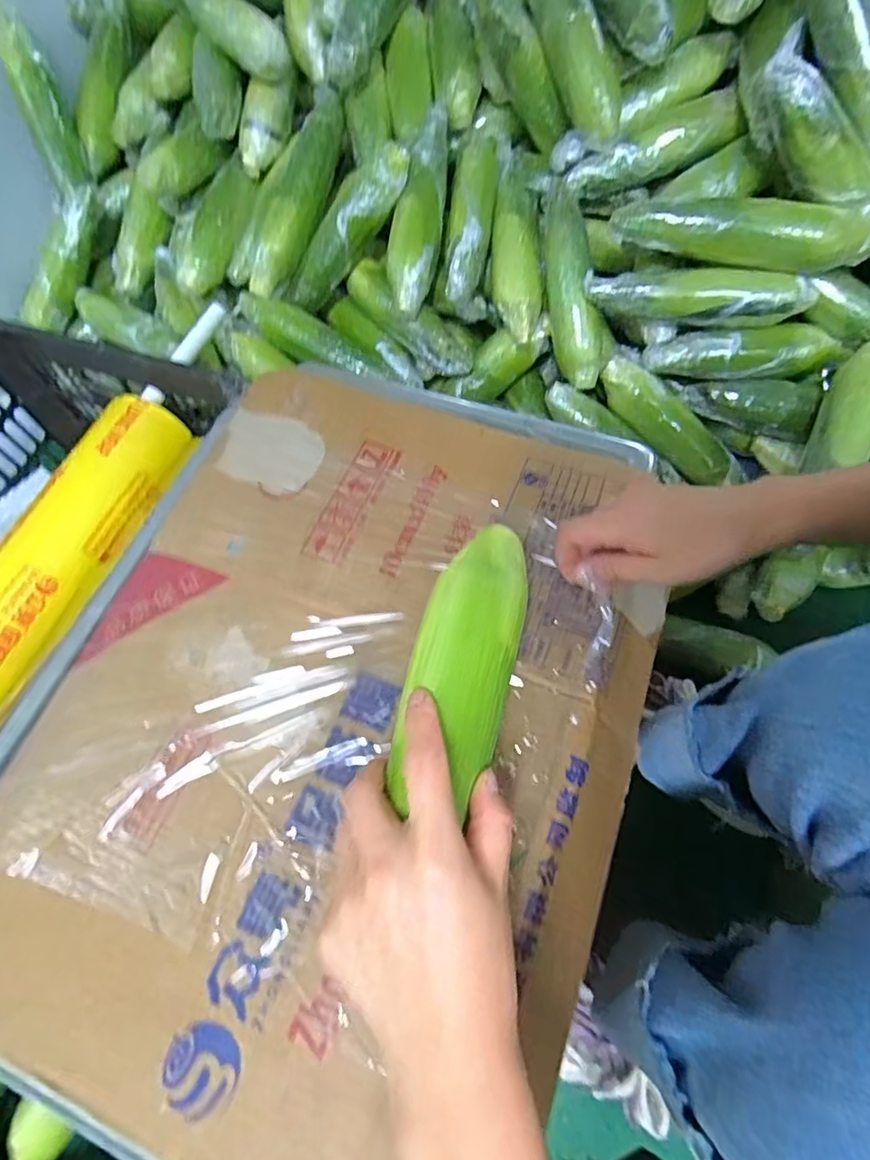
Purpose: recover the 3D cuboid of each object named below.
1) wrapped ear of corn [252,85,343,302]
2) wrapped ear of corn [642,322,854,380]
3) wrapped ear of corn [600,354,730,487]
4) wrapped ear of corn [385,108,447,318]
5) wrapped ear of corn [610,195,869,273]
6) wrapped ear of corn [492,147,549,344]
[{"bbox_3d":[-0.160,-0.442,0.658,0.055,0.051,0.234,27,99,14],"label":"wrapped ear of corn"},{"bbox_3d":[0.330,-0.245,0.616,0.206,0.042,0.040,-2,63,4],"label":"wrapped ear of corn"},{"bbox_3d":[0.261,-0.180,0.653,0.178,0.040,0.043,41,71,-7],"label":"wrapped ear of corn"},{"bbox_3d":[-0.016,-0.404,0.627,0.054,0.057,0.217,12,98,8],"label":"wrapped ear of corn"},{"bbox_3d":[0.303,-0.337,0.563,0.253,0.056,0.050,7,64,8],"label":"wrapped ear of corn"},{"bbox_3d":[0.093,-0.379,0.642,0.056,0.046,0.230,1,85,3],"label":"wrapped ear of corn"}]

